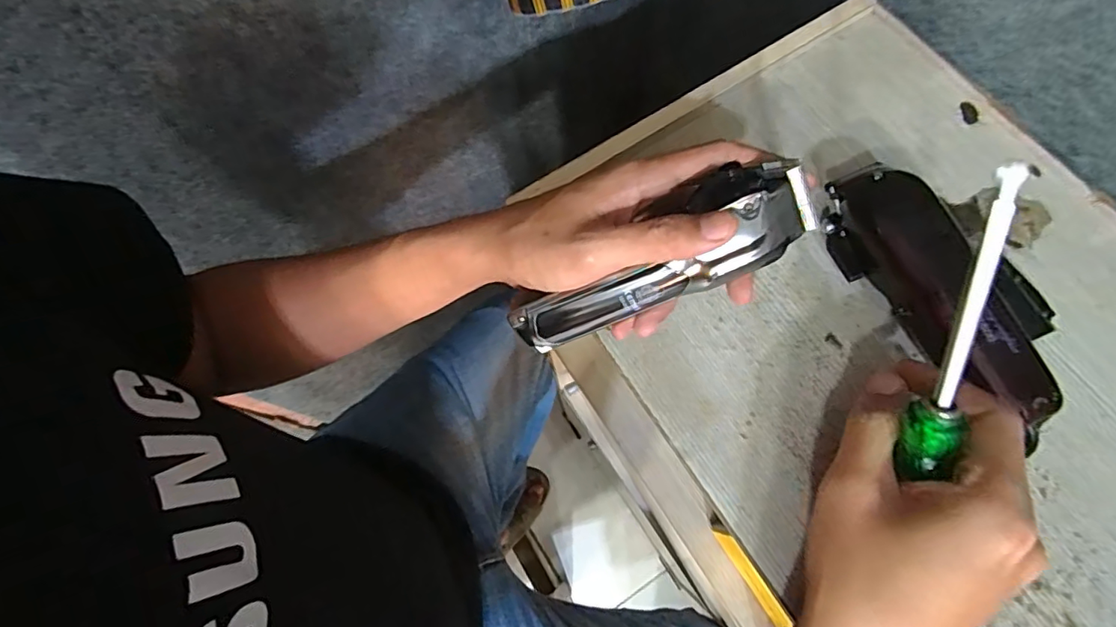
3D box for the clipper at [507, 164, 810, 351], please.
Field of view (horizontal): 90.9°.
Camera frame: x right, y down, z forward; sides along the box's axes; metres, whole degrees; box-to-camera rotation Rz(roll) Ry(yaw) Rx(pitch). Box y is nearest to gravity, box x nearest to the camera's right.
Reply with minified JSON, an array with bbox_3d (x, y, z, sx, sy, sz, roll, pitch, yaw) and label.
[{"bbox_3d":[0.051,-0.026,0.296,0.165,0.036,0.047,-28,70,19],"label":"clipper"}]

